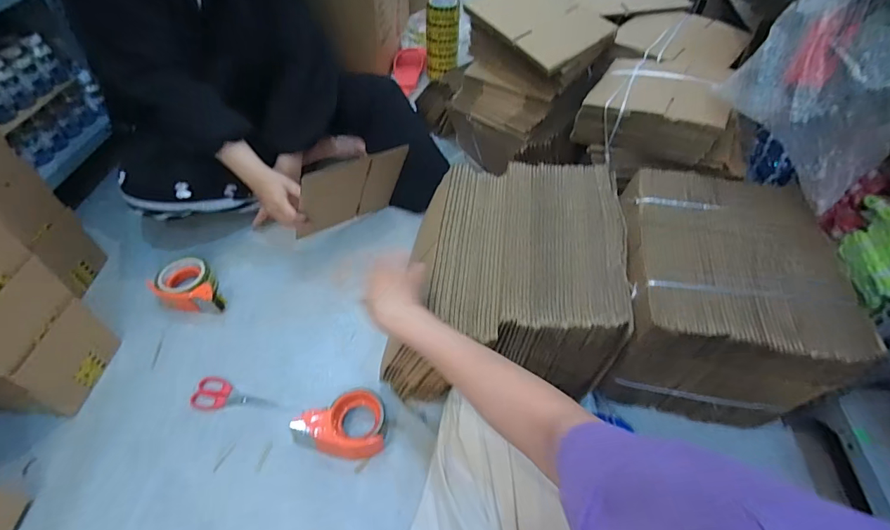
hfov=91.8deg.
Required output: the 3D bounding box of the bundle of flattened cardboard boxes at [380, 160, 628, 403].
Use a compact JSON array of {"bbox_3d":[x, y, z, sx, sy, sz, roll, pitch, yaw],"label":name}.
[{"bbox_3d":[0.101,0.030,0.773,0.349,0.247,0.370,9,51,6],"label":"bundle of flattened cardboard boxes"}]

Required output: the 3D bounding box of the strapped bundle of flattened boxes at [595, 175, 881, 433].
[{"bbox_3d":[0.452,0.048,0.745,0.326,0.264,0.339,9,51,5],"label":"strapped bundle of flattened boxes"}]

